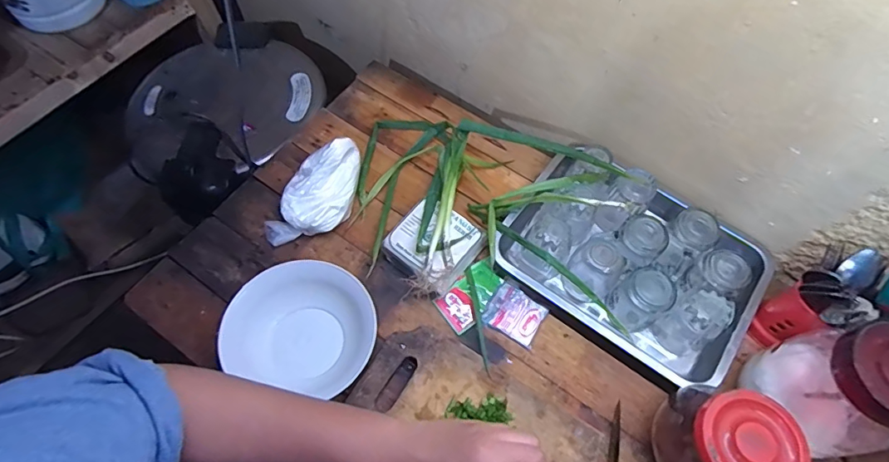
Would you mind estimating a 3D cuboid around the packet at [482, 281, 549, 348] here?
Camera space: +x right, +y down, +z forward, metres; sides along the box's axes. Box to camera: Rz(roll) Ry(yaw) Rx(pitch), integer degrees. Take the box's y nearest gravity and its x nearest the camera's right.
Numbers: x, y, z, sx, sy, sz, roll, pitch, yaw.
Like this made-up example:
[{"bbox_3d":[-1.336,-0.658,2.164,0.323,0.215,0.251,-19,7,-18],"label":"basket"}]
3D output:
[{"bbox_3d":[0.101,0.116,0.678,0.076,0.014,0.065,31,66,13],"label":"packet"}]

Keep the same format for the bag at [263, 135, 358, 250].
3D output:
[{"bbox_3d":[-0.192,-0.056,0.716,0.091,0.095,0.162,25,65,10],"label":"bag"}]

